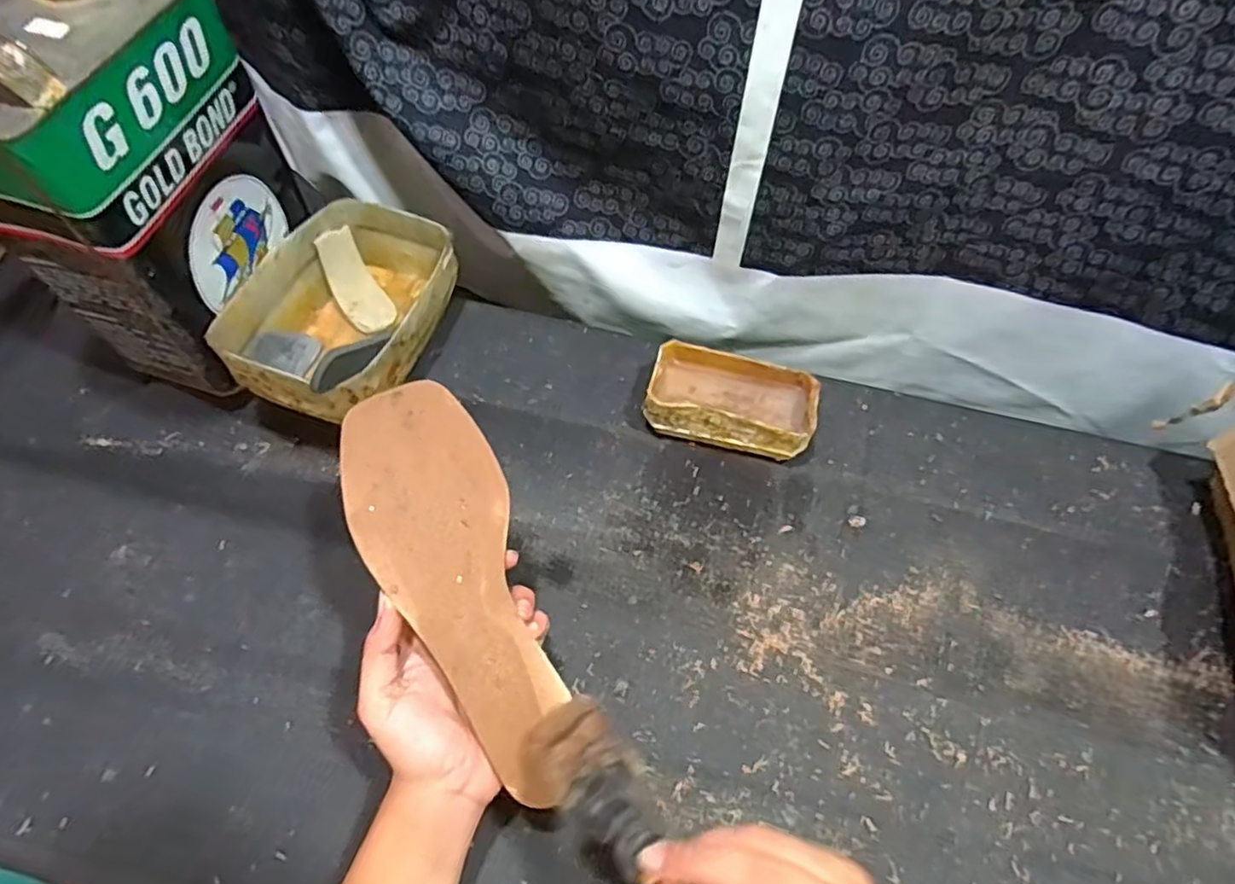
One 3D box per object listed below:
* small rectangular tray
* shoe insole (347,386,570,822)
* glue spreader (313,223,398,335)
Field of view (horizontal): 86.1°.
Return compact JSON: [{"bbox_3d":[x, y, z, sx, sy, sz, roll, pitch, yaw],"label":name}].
[{"bbox_3d":[0.088,-0.031,0.519,0.124,0.043,0.071,12,58,4],"label":"small rectangular tray"},{"bbox_3d":[-0.083,0.074,0.352,0.077,0.025,0.229,-20,79,-15],"label":"shoe insole"},{"bbox_3d":[-0.222,-0.135,0.561,0.039,0.015,0.086,-30,102,-19],"label":"glue spreader"}]

